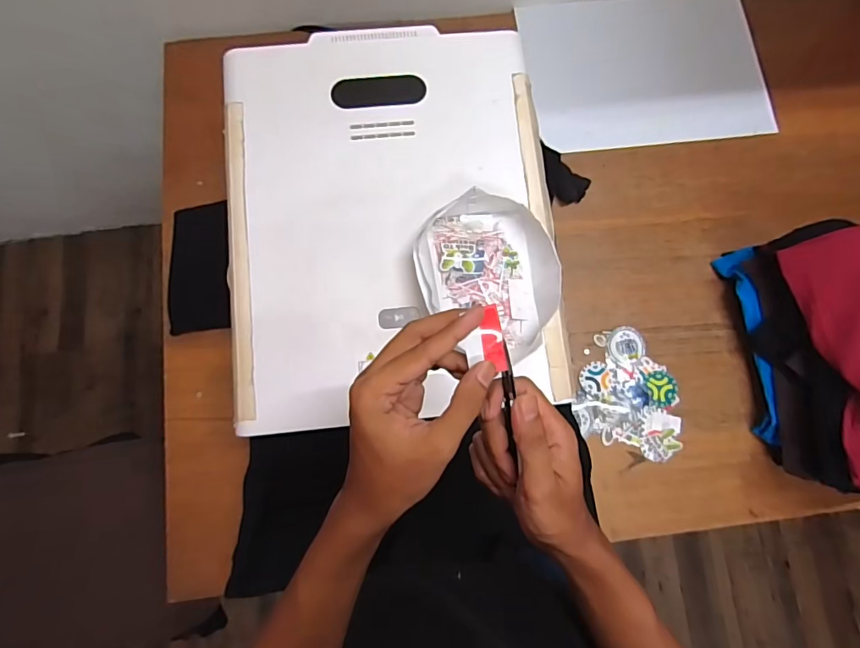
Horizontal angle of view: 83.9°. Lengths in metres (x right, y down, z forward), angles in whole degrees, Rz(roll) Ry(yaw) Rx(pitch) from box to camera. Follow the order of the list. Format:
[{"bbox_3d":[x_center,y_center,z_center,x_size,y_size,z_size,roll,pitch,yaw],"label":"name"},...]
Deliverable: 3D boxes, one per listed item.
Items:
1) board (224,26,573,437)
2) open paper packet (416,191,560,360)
[{"bbox_3d":[-0.052,-0.139,0.597,0.391,0.022,0.498,-6,82,-2],"label":"board"},{"bbox_3d":[0.068,-0.054,0.562,0.156,0.057,0.187,-15,82,-4],"label":"open paper packet"}]

